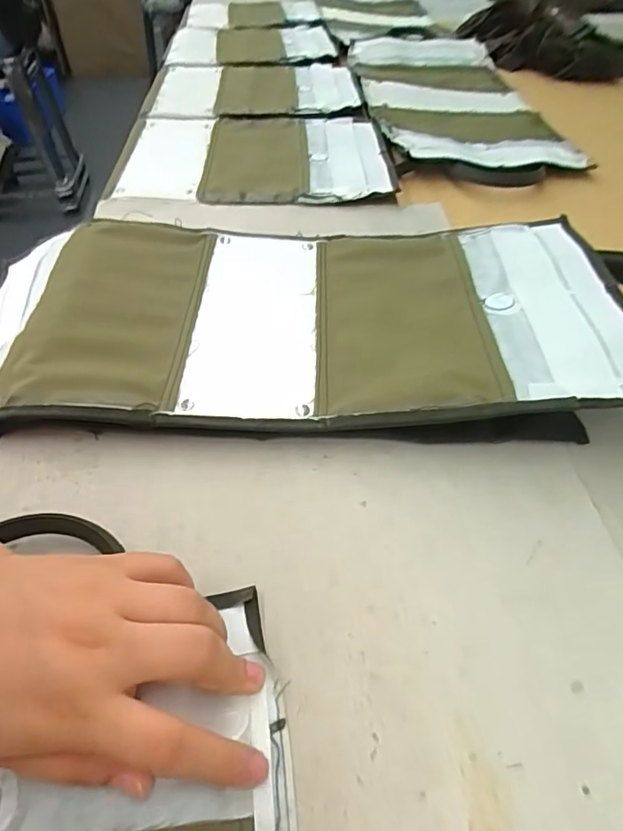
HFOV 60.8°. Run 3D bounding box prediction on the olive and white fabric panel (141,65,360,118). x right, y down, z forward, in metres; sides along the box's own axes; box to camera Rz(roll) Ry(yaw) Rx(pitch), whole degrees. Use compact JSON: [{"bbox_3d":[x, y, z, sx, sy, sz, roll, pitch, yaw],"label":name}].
[{"bbox_3d":[-0.089,-0.506,0.813,0.299,0.031,0.249,-1,47,-1],"label":"olive and white fabric panel"}]

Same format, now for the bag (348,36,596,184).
[{"bbox_3d":[0.203,-0.482,0.793,0.252,0.022,0.576,-1,47,-1],"label":"bag"}]

